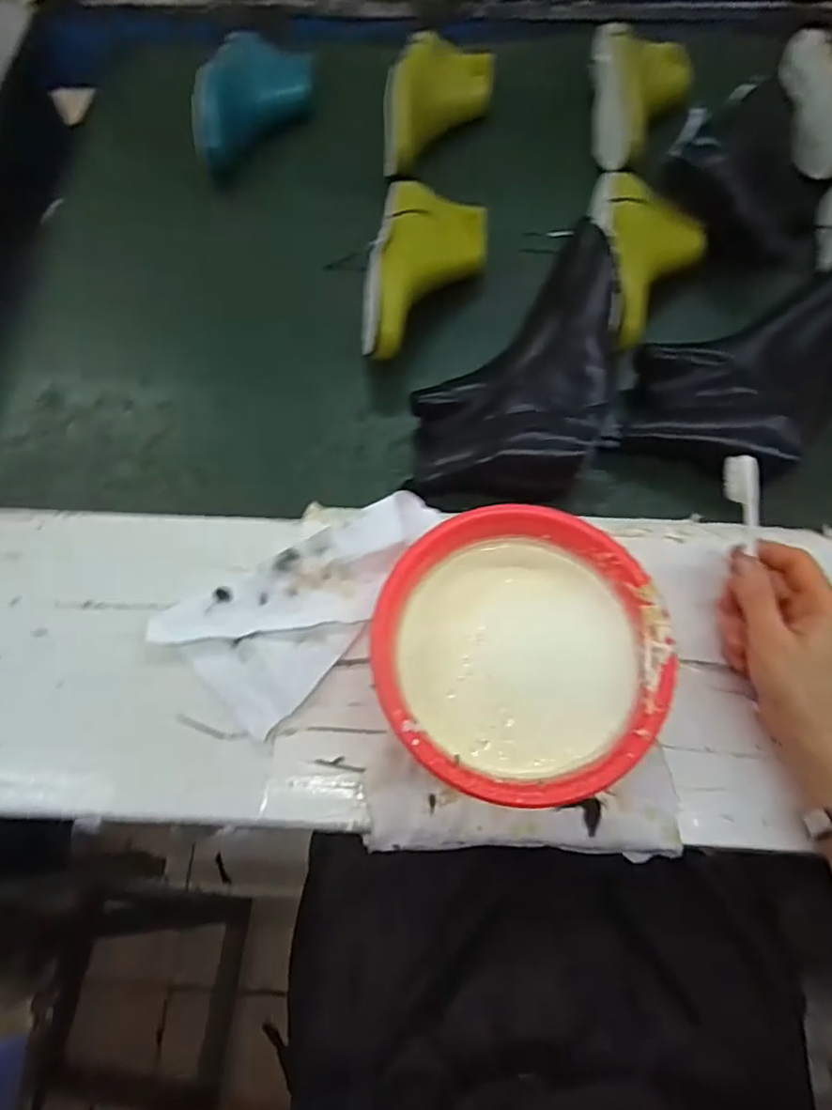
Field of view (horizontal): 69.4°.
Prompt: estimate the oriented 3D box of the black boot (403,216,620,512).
[{"bbox_3d":[0.094,-0.146,0.525,0.165,0.116,0.244,21,72,11],"label":"black boot"}]

